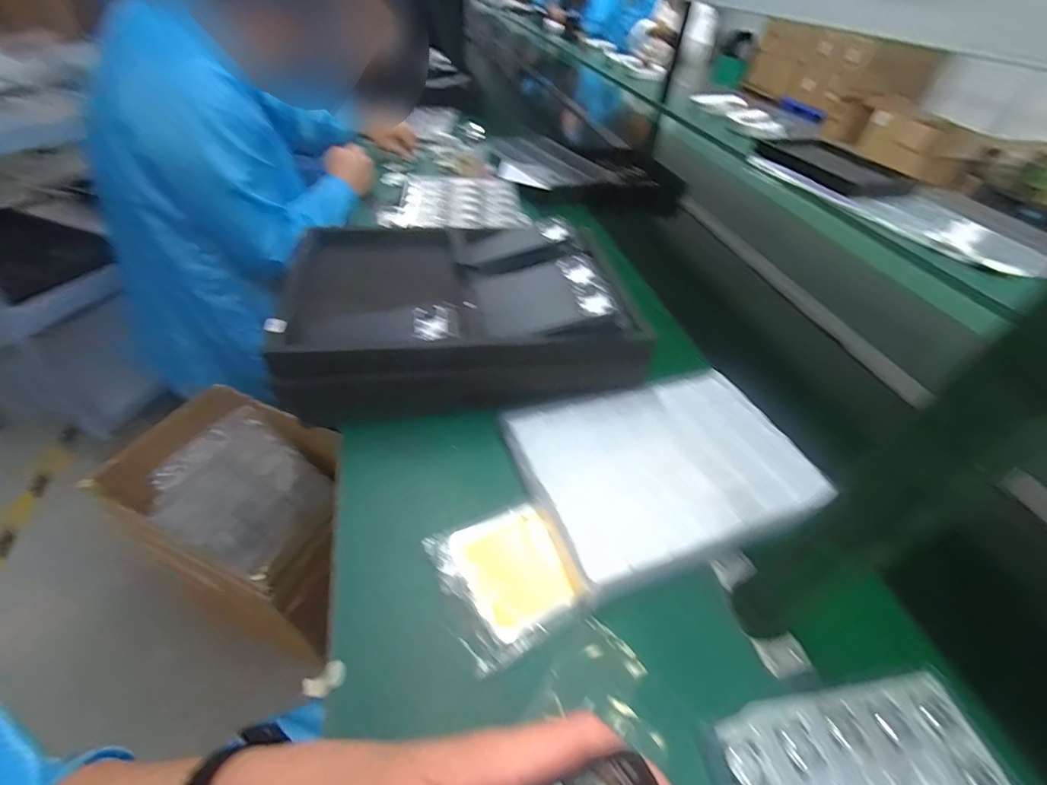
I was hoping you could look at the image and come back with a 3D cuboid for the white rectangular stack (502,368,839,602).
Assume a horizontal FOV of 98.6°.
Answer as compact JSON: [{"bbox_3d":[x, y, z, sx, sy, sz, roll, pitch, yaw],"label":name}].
[{"bbox_3d":[0.160,0.077,0.498,0.314,0.027,0.214,-12,47,-19],"label":"white rectangular stack"}]

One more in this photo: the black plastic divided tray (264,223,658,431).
[{"bbox_3d":[-0.077,-0.106,0.593,0.416,0.113,0.266,-3,45,-11],"label":"black plastic divided tray"}]

